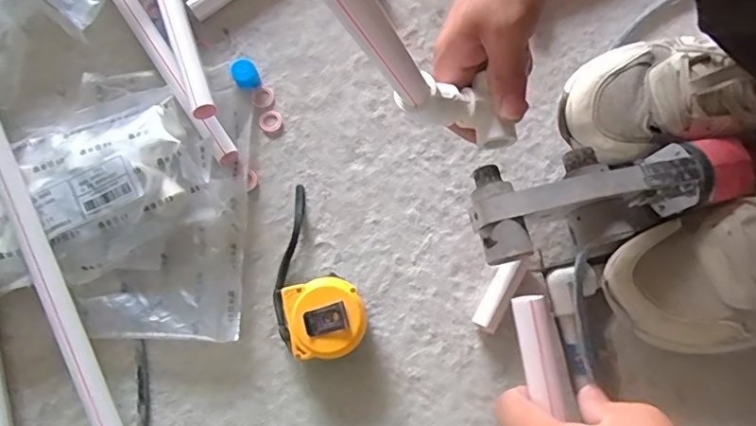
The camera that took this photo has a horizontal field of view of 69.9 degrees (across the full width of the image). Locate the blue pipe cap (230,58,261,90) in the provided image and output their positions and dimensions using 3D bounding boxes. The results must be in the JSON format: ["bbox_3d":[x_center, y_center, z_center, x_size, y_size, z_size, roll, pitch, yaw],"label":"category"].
[{"bbox_3d":[-0.125,-0.129,0.504,0.024,0.025,0.024,0,77,1],"label":"blue pipe cap"}]

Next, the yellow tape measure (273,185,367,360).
[{"bbox_3d":[-0.063,0.049,0.455,0.072,0.040,0.152,-22,77,-4],"label":"yellow tape measure"}]

